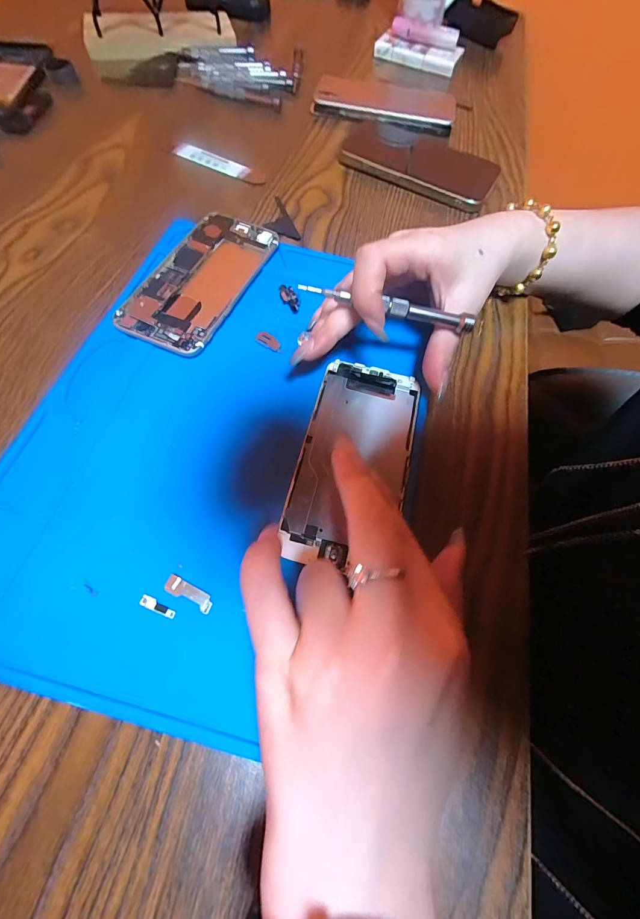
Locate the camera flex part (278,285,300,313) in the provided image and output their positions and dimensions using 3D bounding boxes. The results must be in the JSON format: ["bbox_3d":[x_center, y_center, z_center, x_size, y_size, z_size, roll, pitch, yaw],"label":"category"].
[{"bbox_3d":[-0.023,-0.121,0.257,0.010,0.004,0.028,-26,70,-14],"label":"camera flex part"}]

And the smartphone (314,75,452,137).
[{"bbox_3d":[0.073,-0.395,0.381,0.153,0.016,0.080,9,66,1],"label":"smartphone"}]

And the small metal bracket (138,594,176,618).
[{"bbox_3d":[-0.079,0.071,0.169,0.019,0.004,0.005,20,67,6],"label":"small metal bracket"}]

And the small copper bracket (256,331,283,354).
[{"bbox_3d":[-0.035,-0.082,0.240,0.023,0.004,0.010,36,69,12],"label":"small copper bracket"}]

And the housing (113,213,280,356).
[{"bbox_3d":[-0.089,-0.135,0.259,0.070,0.010,0.136,22,67,6],"label":"housing"}]

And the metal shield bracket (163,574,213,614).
[{"bbox_3d":[-0.065,0.066,0.171,0.026,0.004,0.008,26,67,8],"label":"metal shield bracket"}]

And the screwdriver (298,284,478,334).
[{"bbox_3d":[0.040,-0.089,0.200,0.104,0.007,0.007,9,66,-7],"label":"screwdriver"}]

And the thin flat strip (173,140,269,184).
[{"bbox_3d":[-0.098,-0.283,0.329,0.103,0.005,0.023,26,71,8],"label":"thin flat strip"}]

